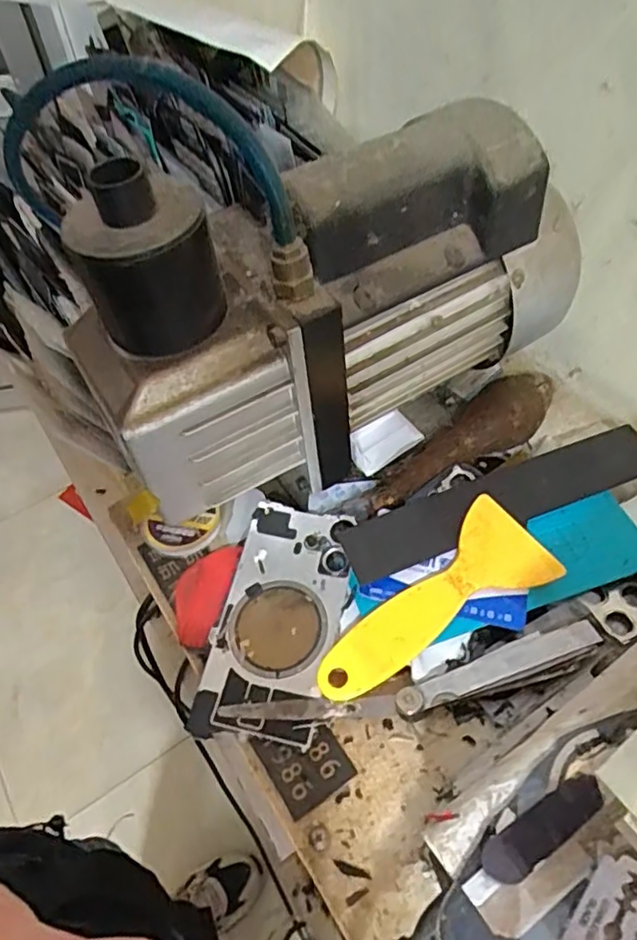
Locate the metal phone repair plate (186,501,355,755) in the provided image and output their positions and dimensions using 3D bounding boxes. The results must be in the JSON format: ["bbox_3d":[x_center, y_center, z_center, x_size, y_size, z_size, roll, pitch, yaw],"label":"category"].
[{"bbox_3d":[-0.021,0.078,0.333,0.063,0.011,0.125,9,54,10],"label":"metal phone repair plate"}]

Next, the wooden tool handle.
[{"bbox_3d":[0.083,-0.015,0.379,0.155,0.035,0.032,-27,56,-16],"label":"wooden tool handle"}]

